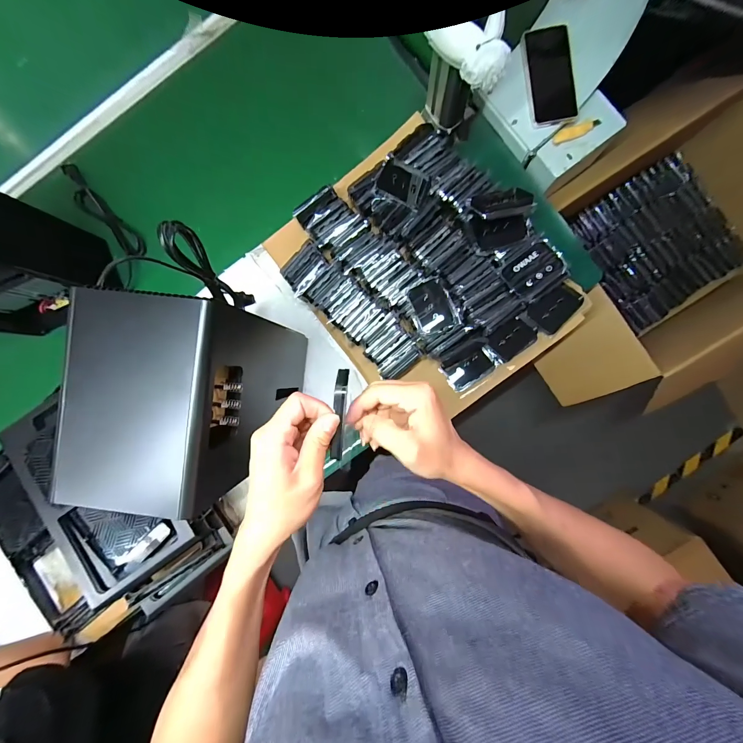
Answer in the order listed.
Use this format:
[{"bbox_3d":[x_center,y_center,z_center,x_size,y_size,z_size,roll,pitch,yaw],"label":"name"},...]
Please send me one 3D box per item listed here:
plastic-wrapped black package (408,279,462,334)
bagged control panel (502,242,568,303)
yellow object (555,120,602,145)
[{"bbox_3d":[0.104,-0.110,0.551,0.069,0.013,0.085,-19,89,4],"label":"plastic-wrapped black package"},{"bbox_3d":[0.267,-0.161,0.531,0.088,0.021,0.072,-35,88,3],"label":"bagged control panel"},{"bbox_3d":[0.371,-0.435,0.588,0.080,0.011,0.028,-18,89,4],"label":"yellow object"}]

